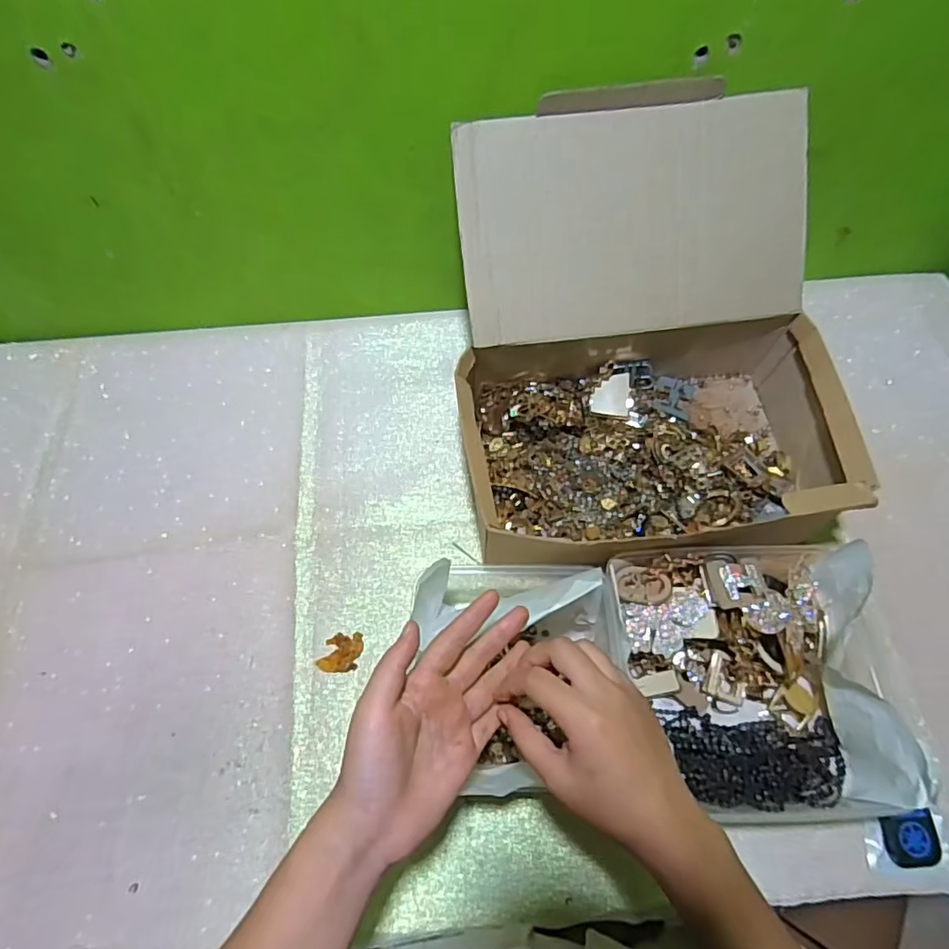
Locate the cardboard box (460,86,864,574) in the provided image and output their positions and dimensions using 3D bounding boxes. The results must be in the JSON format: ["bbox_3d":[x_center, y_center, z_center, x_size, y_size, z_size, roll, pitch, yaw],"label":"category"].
[{"bbox_3d":[0.154,-0.114,0.516,0.330,0.227,0.351,-3,63,-1],"label":"cardboard box"}]

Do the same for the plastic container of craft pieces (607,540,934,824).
[{"bbox_3d":[0.219,0.160,0.456,0.210,0.082,0.206,-7,63,-2],"label":"plastic container of craft pieces"}]

